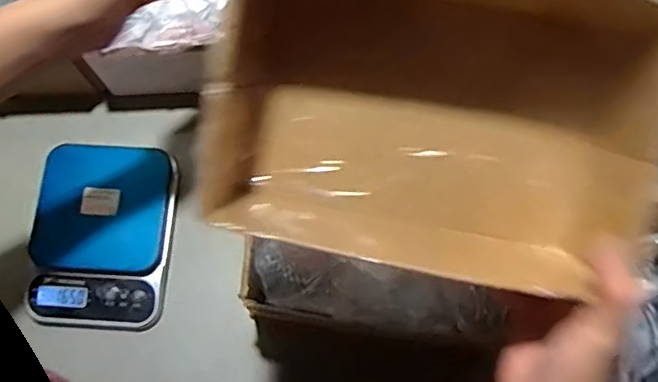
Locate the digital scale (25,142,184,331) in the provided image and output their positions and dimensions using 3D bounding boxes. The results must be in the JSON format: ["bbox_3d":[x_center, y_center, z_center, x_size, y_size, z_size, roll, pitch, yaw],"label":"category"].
[{"bbox_3d":[-0.246,0.048,0.664,0.142,0.034,0.194,3,73,1],"label":"digital scale"}]

